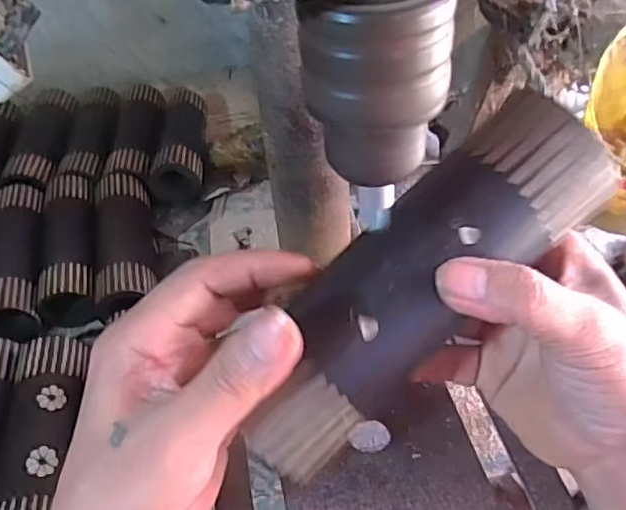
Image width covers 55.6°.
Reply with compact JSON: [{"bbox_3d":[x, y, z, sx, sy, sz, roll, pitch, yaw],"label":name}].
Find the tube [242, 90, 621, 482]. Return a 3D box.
[{"bbox_3d":[0.042,0.012,0.237,0.175,0.042,0.050,-46,58,-2],"label":"tube"}]

